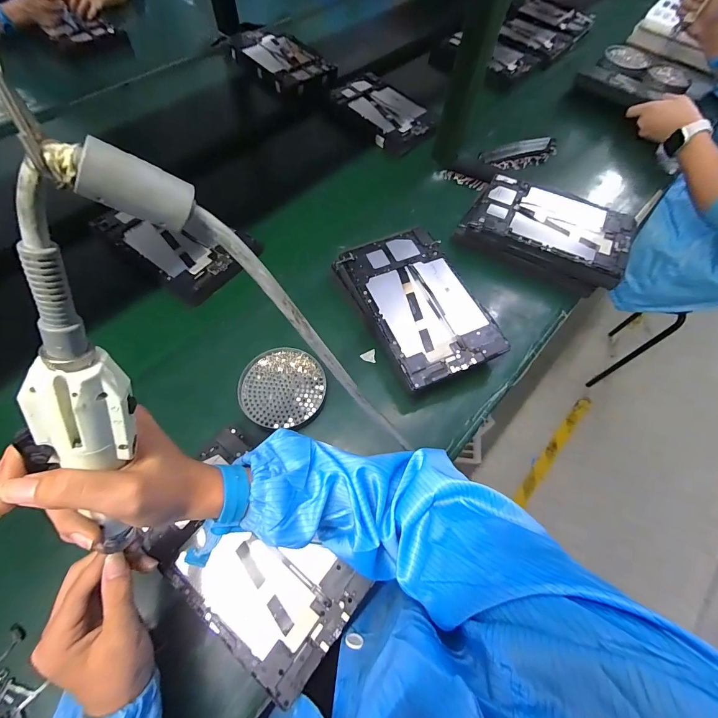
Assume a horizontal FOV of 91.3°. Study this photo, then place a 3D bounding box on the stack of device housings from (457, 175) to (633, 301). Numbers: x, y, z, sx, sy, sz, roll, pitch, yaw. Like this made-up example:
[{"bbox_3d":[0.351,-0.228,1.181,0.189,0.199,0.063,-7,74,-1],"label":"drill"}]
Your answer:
[{"bbox_3d":[0.310,-0.216,0.593,0.265,0.047,0.191,22,65,7],"label":"stack of device housings"}]

